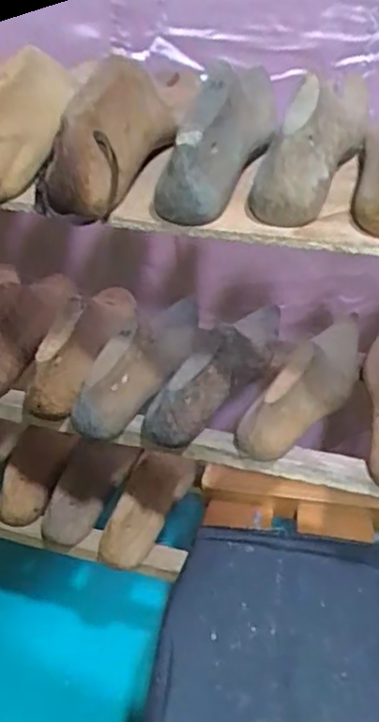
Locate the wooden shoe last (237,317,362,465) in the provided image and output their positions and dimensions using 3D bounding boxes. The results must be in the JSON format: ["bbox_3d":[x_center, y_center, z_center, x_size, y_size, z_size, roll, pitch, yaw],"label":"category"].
[{"bbox_3d":[0.120,0.011,0.650,0.084,0.089,0.251,19,29,21],"label":"wooden shoe last"}]

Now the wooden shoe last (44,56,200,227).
[{"bbox_3d":[-0.051,-0.196,0.508,0.057,0.084,0.234,12,40,13],"label":"wooden shoe last"}]

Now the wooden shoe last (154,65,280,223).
[{"bbox_3d":[0.020,-0.171,0.473,0.063,0.064,0.151,15,54,16],"label":"wooden shoe last"}]

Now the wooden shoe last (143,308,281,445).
[{"bbox_3d":[0.039,-0.002,0.656,0.060,0.080,0.244,21,43,23],"label":"wooden shoe last"}]

